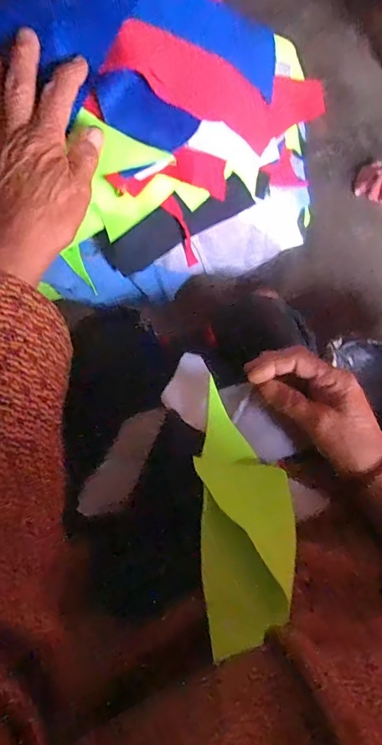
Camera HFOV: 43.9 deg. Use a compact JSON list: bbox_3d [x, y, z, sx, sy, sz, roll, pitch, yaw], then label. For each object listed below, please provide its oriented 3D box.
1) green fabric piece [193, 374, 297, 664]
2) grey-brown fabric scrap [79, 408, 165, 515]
[{"bbox_3d":[0.041,0.095,0.339,0.066,0.036,0.184,-1,43,0],"label":"green fabric piece"},{"bbox_3d":[-0.056,0.075,0.409,0.036,0.020,0.103,26,78,6],"label":"grey-brown fabric scrap"}]

